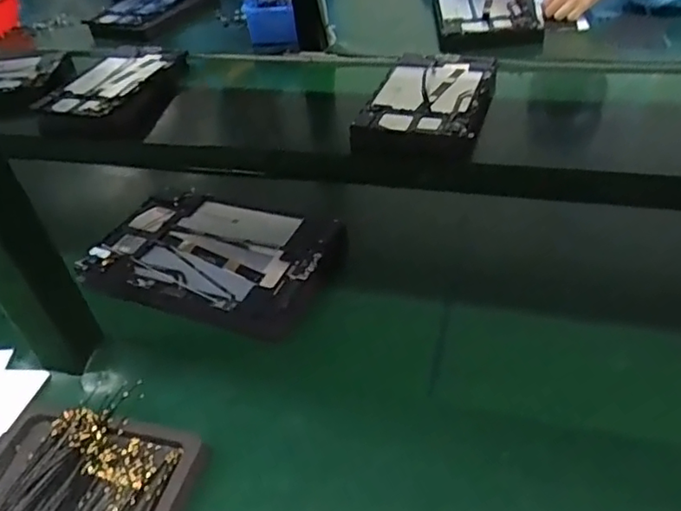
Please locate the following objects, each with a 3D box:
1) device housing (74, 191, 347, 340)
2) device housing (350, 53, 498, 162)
[{"bbox_3d":[-0.128,0.000,0.591,0.251,0.022,0.160,13,44,20],"label":"device housing"},{"bbox_3d":[0.122,-0.211,0.818,0.157,0.049,0.269,11,43,17],"label":"device housing"}]

